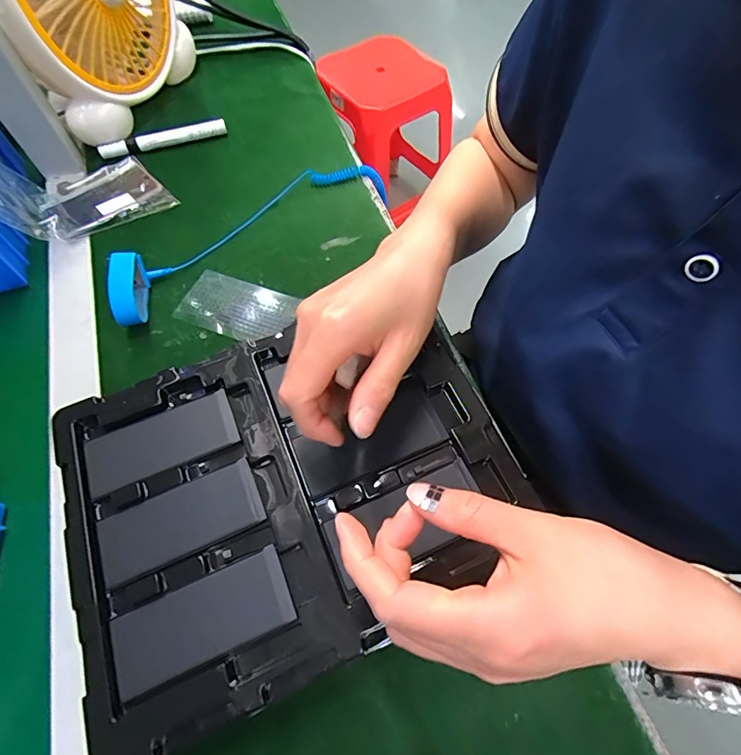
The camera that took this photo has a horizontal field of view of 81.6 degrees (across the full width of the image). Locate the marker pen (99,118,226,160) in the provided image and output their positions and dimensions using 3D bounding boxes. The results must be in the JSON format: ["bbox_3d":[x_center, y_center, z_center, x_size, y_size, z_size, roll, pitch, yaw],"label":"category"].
[{"bbox_3d":[-0.238,-0.276,0.497,0.140,0.021,0.014,-22,64,-11],"label":"marker pen"}]

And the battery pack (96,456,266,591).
[{"bbox_3d":[-0.119,0.090,0.271,0.097,0.004,0.043,-23,64,-11],"label":"battery pack"}]

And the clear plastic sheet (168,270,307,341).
[{"bbox_3d":[-0.124,-0.065,0.398,0.102,0.006,0.059,18,63,10],"label":"clear plastic sheet"}]

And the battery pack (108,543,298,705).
[{"bbox_3d":[-0.096,0.139,0.246,0.099,0.005,0.043,-22,64,-11],"label":"battery pack"}]

